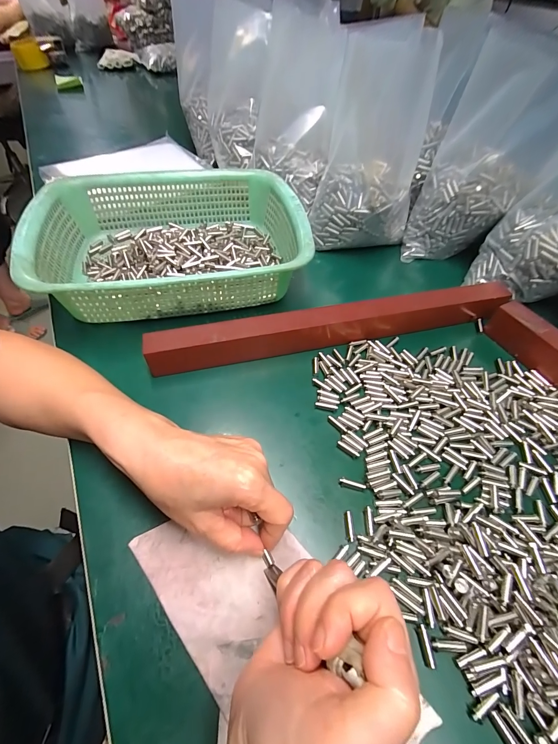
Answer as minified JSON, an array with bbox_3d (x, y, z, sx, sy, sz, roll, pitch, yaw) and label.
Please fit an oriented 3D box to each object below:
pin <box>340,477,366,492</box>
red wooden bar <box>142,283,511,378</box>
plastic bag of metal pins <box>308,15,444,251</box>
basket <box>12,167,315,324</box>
[{"bbox_3d":[0.060,0.092,0.259,0.021,0.006,0.005,13,53,10],"label":"pin"},{"bbox_3d":[0.060,-0.049,0.339,0.380,0.042,0.028,-10,53,-8],"label":"red wooden bar"},{"bbox_3d":[0.116,-0.275,0.400,0.121,0.207,0.107,13,53,10],"label":"plastic bag of metal pins"},{"bbox_3d":[-0.119,-0.159,0.384,0.287,0.077,0.218,-10,53,-8],"label":"basket"}]

